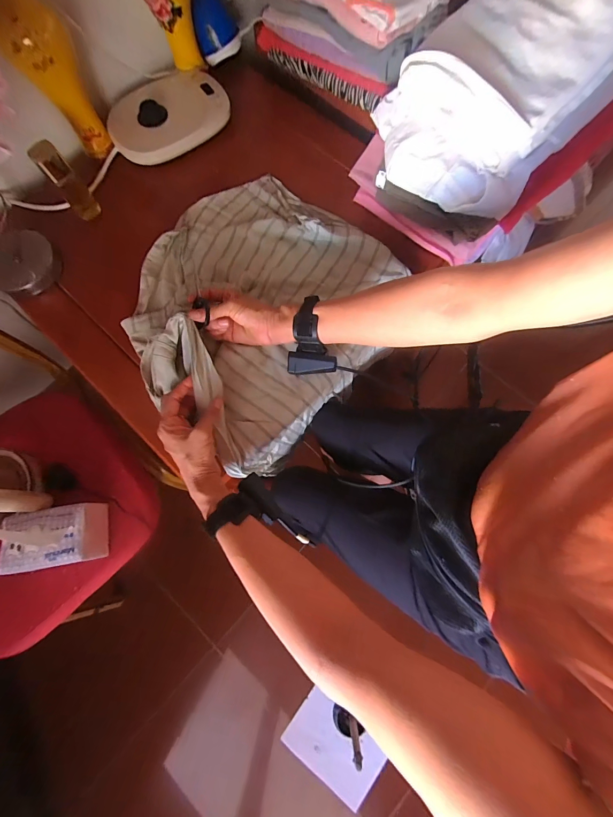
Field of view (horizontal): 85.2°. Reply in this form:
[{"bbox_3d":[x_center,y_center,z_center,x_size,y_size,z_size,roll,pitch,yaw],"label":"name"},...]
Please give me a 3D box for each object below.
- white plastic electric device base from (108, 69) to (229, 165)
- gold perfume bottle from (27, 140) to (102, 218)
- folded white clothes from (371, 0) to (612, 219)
[{"bbox_3d":[-0.251,-0.542,0.615,0.228,0.052,0.106,-37,78,-7],"label":"white plastic electric device base"},{"bbox_3d":[-0.394,-0.371,0.549,0.041,0.104,0.035,-43,79,-8],"label":"gold perfume bottle"},{"bbox_3d":[0.256,-0.427,0.439,0.227,0.124,0.287,42,81,11],"label":"folded white clothes"}]

